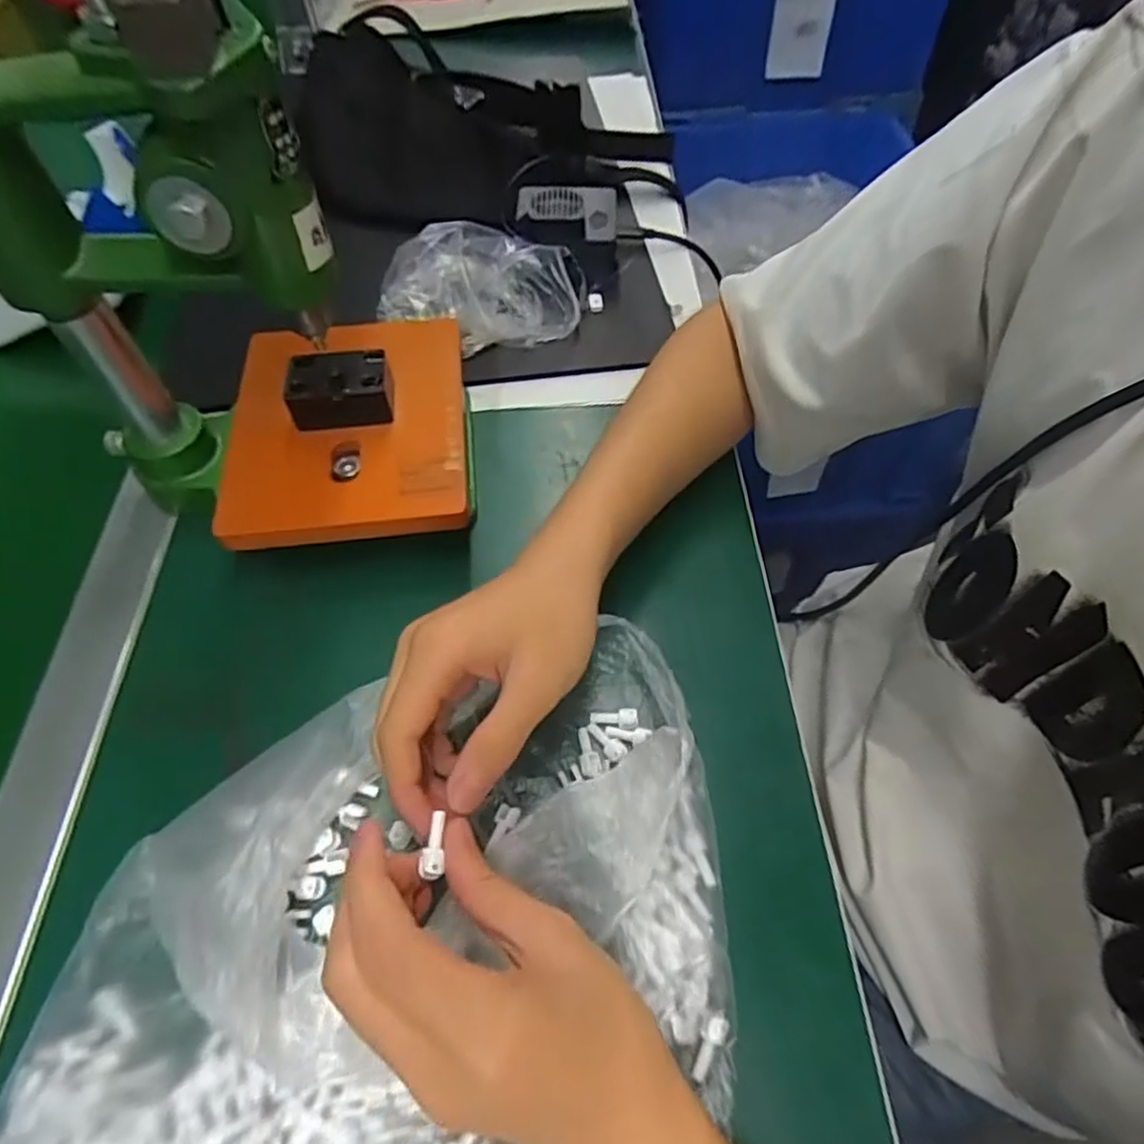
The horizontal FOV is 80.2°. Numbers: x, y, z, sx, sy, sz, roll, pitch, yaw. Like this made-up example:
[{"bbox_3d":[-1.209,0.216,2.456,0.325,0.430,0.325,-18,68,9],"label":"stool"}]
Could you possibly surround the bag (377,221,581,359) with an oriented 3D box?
[{"bbox_3d":[-0.069,-0.207,0.485,0.140,0.062,0.080,3,57,3],"label":"bag"}]

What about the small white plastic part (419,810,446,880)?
[{"bbox_3d":[-0.052,0.102,0.254,0.009,0.004,0.025,-1,49,0],"label":"small white plastic part"}]

